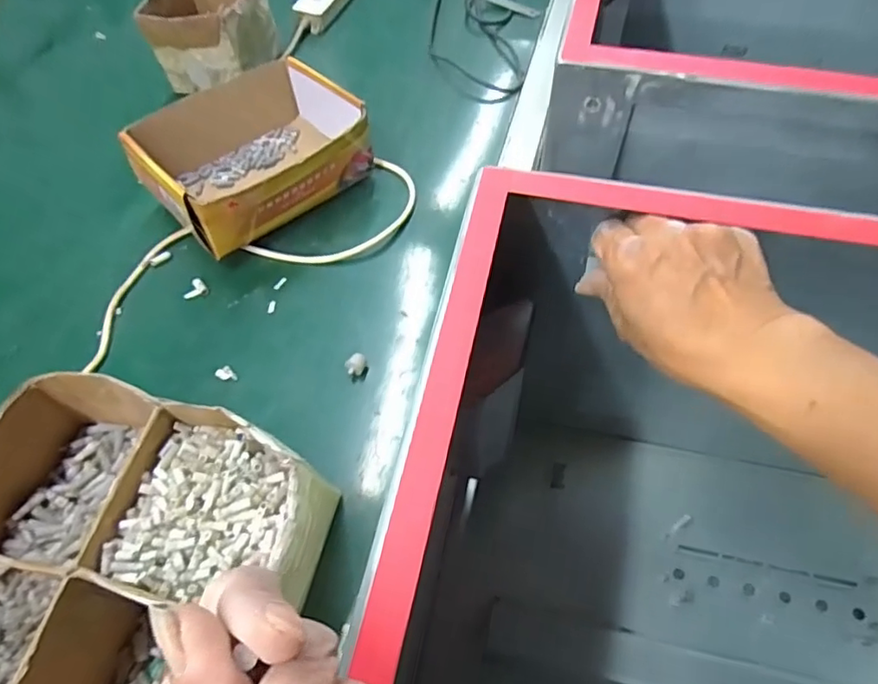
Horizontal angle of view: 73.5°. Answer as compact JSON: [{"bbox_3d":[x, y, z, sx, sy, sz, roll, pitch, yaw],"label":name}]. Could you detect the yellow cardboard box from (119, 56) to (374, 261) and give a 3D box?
[{"bbox_3d":[-0.224,-0.231,0.718,0.197,0.109,0.248,39,68,23],"label":"yellow cardboard box"}]

